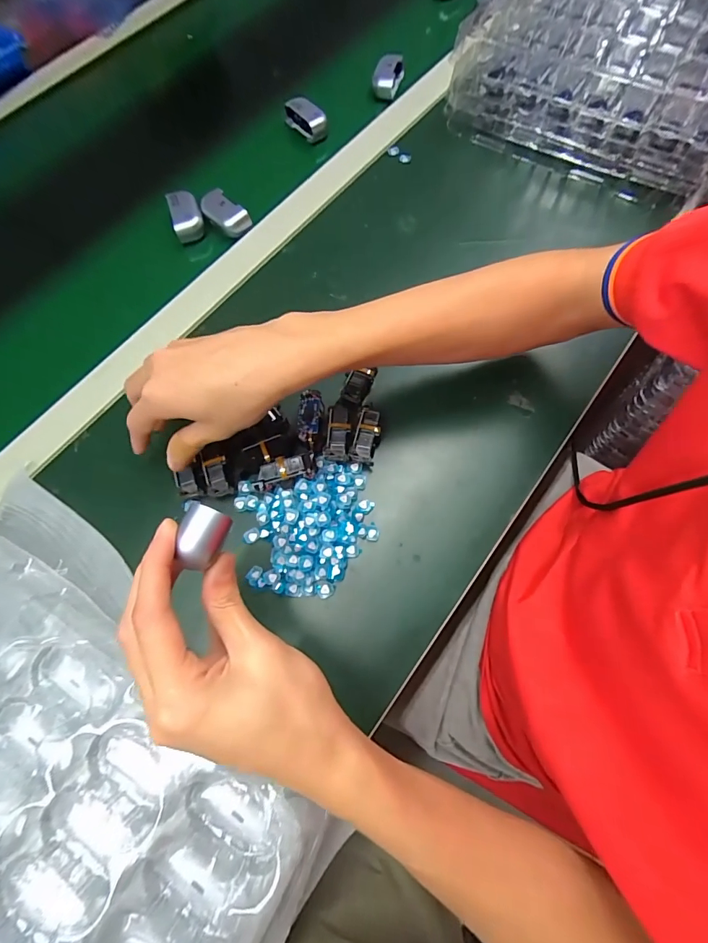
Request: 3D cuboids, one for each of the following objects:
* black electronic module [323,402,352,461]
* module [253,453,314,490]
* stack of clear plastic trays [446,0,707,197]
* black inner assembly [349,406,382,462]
[{"bbox_3d":[-0.013,-0.037,0.358,0.021,0.019,0.053,6,70,4],"label":"black electronic module"},{"bbox_3d":[-0.059,0.000,0.346,0.052,0.015,0.021,-15,70,-4],"label":"module"},{"bbox_3d":[0.355,-0.516,0.496,0.346,0.083,0.424,29,74,12],"label":"stack of clear plastic trays"},{"bbox_3d":[0.012,-0.031,0.359,0.021,0.021,0.047,13,71,7],"label":"black inner assembly"}]

